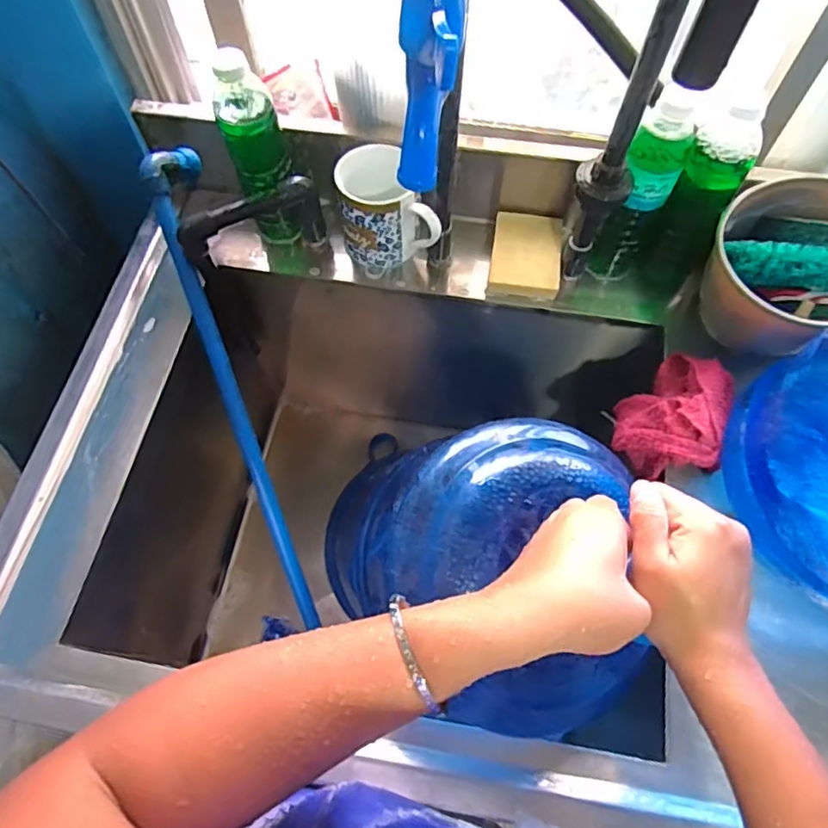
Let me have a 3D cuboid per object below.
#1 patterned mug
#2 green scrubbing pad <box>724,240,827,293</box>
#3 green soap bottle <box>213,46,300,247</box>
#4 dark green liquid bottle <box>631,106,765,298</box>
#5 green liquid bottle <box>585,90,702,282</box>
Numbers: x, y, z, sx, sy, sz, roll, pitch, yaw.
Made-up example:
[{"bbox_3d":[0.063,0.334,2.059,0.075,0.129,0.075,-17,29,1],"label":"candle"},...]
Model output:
[{"bbox_3d":[-0.035,-0.222,0.651,0.093,0.101,0.111,-20,65,-8],"label":"patterned mug"},{"bbox_3d":[0.361,-0.143,0.559,0.114,0.034,0.036,16,65,26],"label":"green scrubbing pad"},{"bbox_3d":[-0.163,-0.265,0.616,0.053,0.215,0.051,-4,64,-1],"label":"green soap bottle"},{"bbox_3d":[0.280,-0.202,0.582,0.065,0.194,0.064,30,69,15],"label":"dark green liquid bottle"},{"bbox_3d":[0.228,-0.209,0.585,0.058,0.199,0.049,26,67,13],"label":"green liquid bottle"}]

